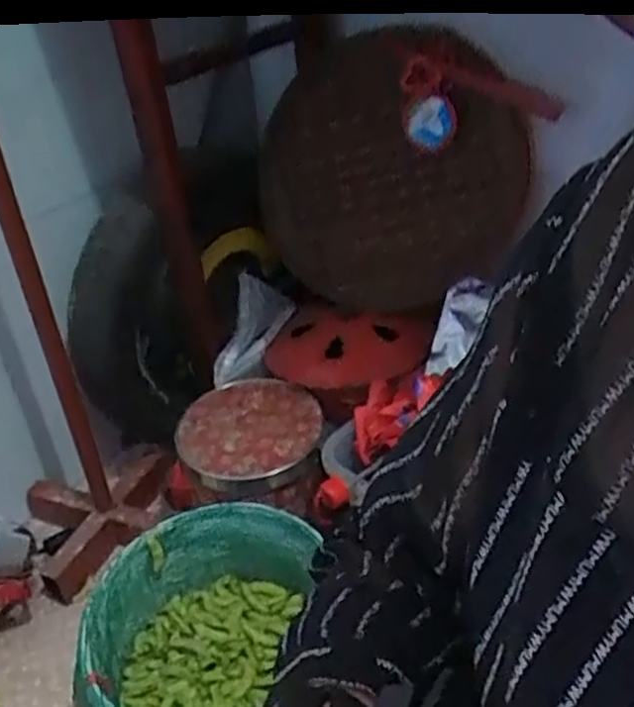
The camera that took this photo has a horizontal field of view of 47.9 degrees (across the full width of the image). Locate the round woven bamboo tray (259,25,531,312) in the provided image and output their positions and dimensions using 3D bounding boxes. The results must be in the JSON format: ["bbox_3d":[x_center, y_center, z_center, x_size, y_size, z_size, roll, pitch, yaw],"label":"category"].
[{"bbox_3d":[0.126,-0.312,1.243,0.447,0.449,0.074,-1,15,18],"label":"round woven bamboo tray"}]

